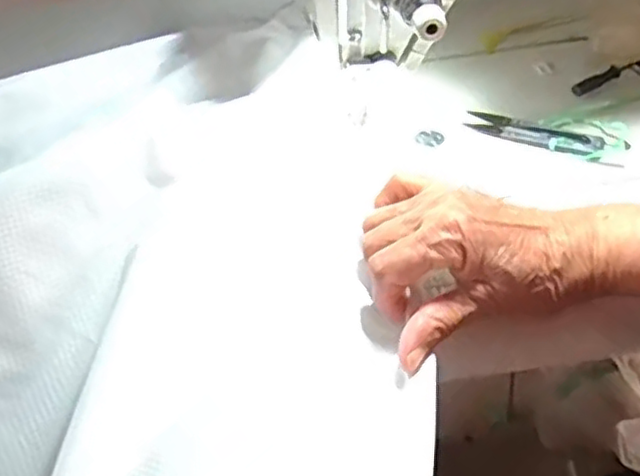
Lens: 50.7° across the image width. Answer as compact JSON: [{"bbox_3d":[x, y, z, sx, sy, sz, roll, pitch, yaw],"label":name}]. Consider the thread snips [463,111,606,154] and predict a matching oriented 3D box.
[{"bbox_3d":[0.149,-0.075,0.472,0.094,0.008,0.025,24,52,28],"label":"thread snips"}]

